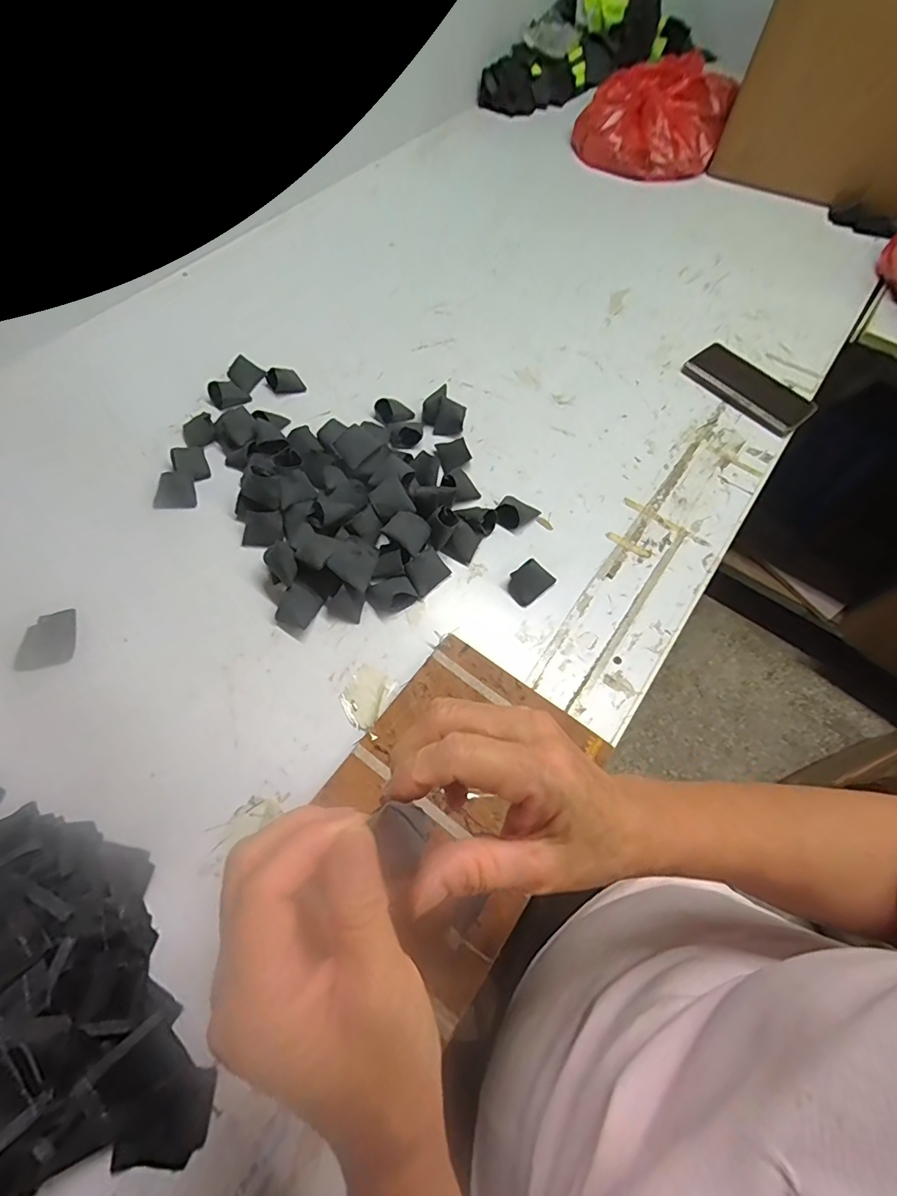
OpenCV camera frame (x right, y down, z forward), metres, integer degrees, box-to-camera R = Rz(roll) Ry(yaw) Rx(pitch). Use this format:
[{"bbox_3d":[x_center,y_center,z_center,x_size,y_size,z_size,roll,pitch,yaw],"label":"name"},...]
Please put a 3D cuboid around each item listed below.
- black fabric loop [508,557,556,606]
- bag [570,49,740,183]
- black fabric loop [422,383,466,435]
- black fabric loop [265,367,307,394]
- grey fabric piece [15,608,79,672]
[{"bbox_3d":[0.083,-0.018,0.510,0.046,0.020,0.032,-36,69,-18],"label":"black fabric loop"},{"bbox_3d":[0.387,-0.916,0.944,0.257,0.079,0.324,21,64,9],"label":"bag"},{"bbox_3d":[-0.004,-0.221,0.607,0.039,0.036,0.050,-36,69,-19],"label":"black fabric loop"},{"bbox_3d":[-0.208,-0.277,0.636,0.044,0.023,0.028,-15,64,-9],"label":"black fabric loop"},{"bbox_3d":[-0.377,0.040,0.472,0.049,0.004,0.053,-14,64,-9],"label":"grey fabric piece"}]

